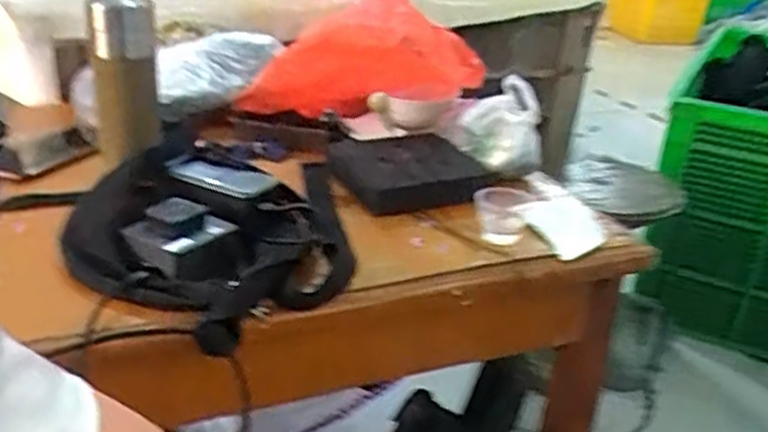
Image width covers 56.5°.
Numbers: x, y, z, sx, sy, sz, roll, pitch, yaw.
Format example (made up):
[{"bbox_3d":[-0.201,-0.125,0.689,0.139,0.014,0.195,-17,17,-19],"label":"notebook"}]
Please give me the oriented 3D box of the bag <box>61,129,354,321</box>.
[{"bbox_3d":[-0.160,0.004,0.673,0.246,0.056,0.313,-1,26,-10],"label":"bag"}]

